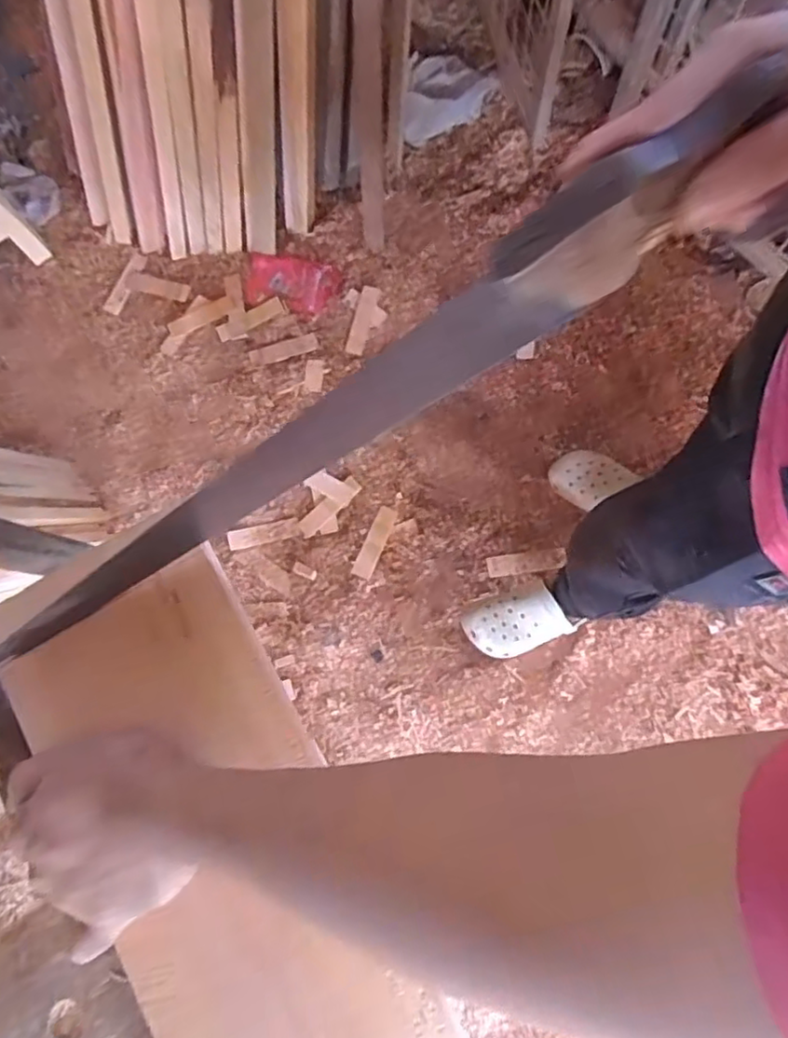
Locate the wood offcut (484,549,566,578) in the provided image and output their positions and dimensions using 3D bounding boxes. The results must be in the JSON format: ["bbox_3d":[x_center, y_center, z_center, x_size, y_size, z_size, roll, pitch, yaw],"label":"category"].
[{"bbox_3d":[0.263,0.086,1.272,0.152,0.005,0.041,-10,80,9],"label":"wood offcut"}]

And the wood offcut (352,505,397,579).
[{"bbox_3d":[-0.038,0.045,1.278,0.039,0.005,0.152,23,79,4],"label":"wood offcut"}]

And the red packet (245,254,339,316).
[{"bbox_3d":[-0.221,-0.506,1.382,0.193,0.021,0.118,10,79,2],"label":"red packet"}]

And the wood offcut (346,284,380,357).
[{"bbox_3d":[-0.068,-0.426,1.369,0.042,0.008,0.149,16,92,3],"label":"wood offcut"}]

